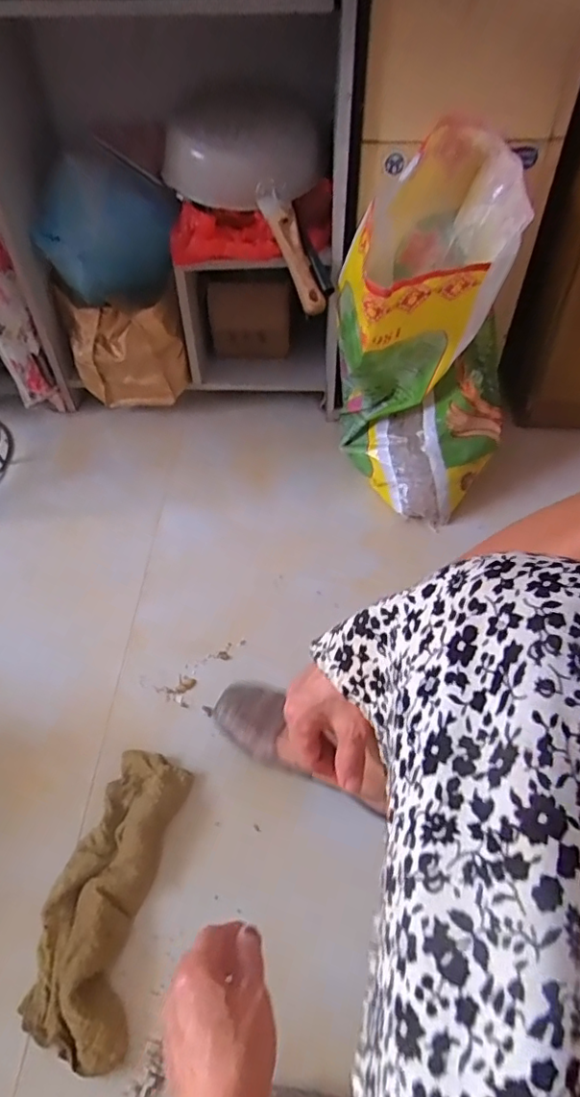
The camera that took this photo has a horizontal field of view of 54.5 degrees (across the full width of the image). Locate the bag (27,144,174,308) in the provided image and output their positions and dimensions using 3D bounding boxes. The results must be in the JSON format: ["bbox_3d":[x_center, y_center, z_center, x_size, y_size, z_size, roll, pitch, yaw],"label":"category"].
[{"bbox_3d":[-0.323,-0.547,0.971,0.241,0.208,0.113,12,46,12],"label":"bag"}]

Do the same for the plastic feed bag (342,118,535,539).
[{"bbox_3d":[0.201,-0.311,0.854,0.258,0.443,0.270,3,45,4],"label":"plastic feed bag"}]

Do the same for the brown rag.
[{"bbox_3d":[-0.189,0.349,0.585,0.106,0.038,0.269,5,45,6],"label":"brown rag"}]

